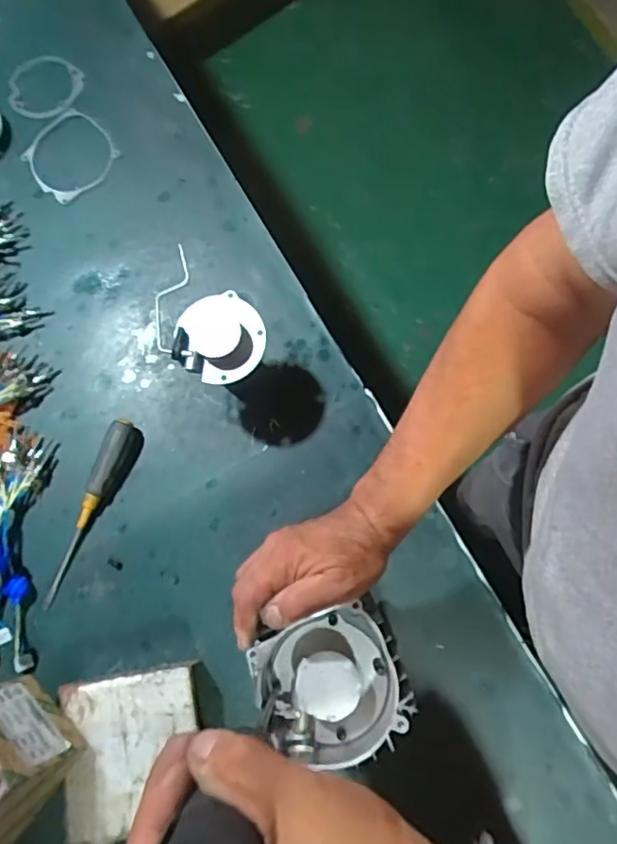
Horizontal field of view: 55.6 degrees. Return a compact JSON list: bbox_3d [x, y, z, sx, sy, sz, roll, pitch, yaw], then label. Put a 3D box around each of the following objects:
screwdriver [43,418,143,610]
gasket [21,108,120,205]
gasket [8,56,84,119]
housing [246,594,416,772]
[{"bbox_3d":[-0.253,0.104,0.680,0.034,0.029,0.224,20,80,9],"label":"screwdriver"},{"bbox_3d":[-0.326,-0.366,0.803,0.116,0.007,0.125,-1,79,6],"label":"gasket"},{"bbox_3d":[-0.374,-0.473,0.826,0.096,0.006,0.101,-1,77,4],"label":"gasket"},{"bbox_3d":[0.018,0.213,0.469,0.112,0.045,0.109,-19,77,-4],"label":"housing"}]

